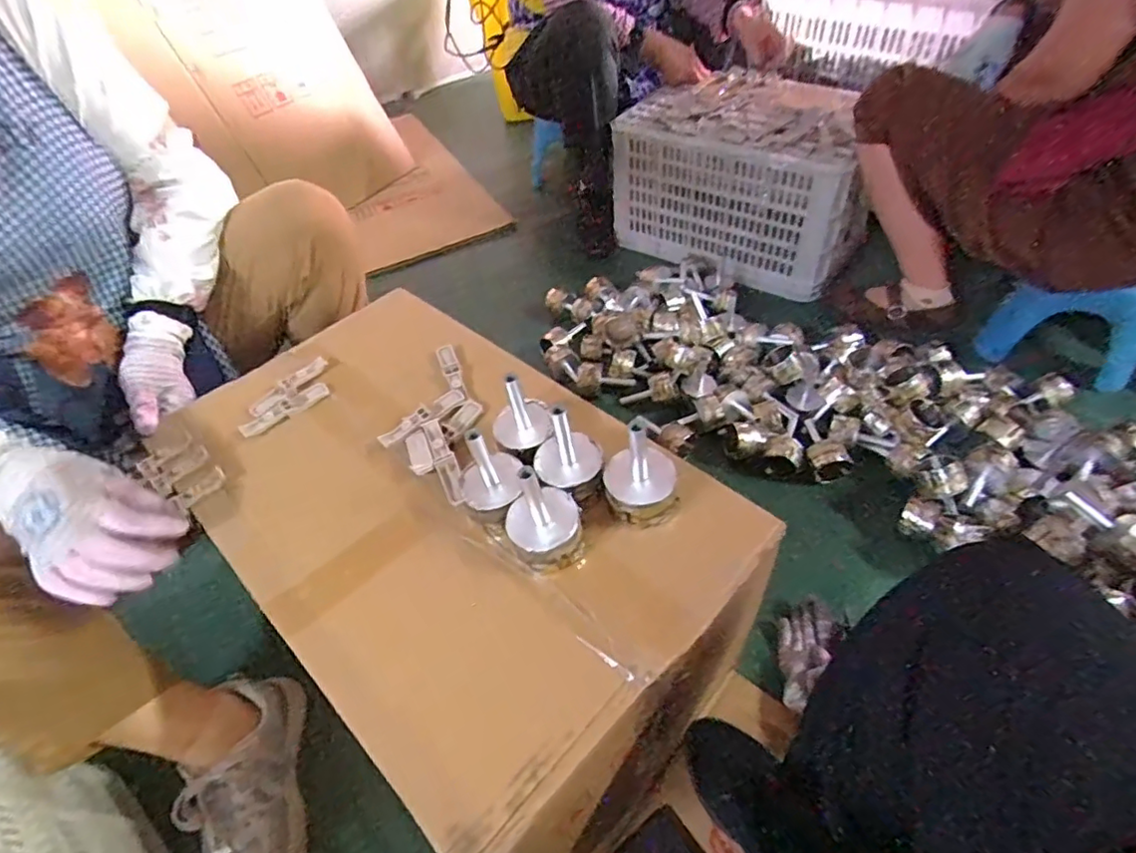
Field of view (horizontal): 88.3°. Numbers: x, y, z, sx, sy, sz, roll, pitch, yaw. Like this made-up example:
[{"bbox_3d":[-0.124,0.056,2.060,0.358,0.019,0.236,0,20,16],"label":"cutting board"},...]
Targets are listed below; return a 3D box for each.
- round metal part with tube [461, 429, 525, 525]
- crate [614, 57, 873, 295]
[{"bbox_3d":[-0.070,0.039,0.512,0.052,0.096,0.054,-4,47,4],"label":"round metal part with tube"},{"bbox_3d":[0.419,-0.585,1.361,0.526,0.326,0.359,28,57,29],"label":"crate"}]

